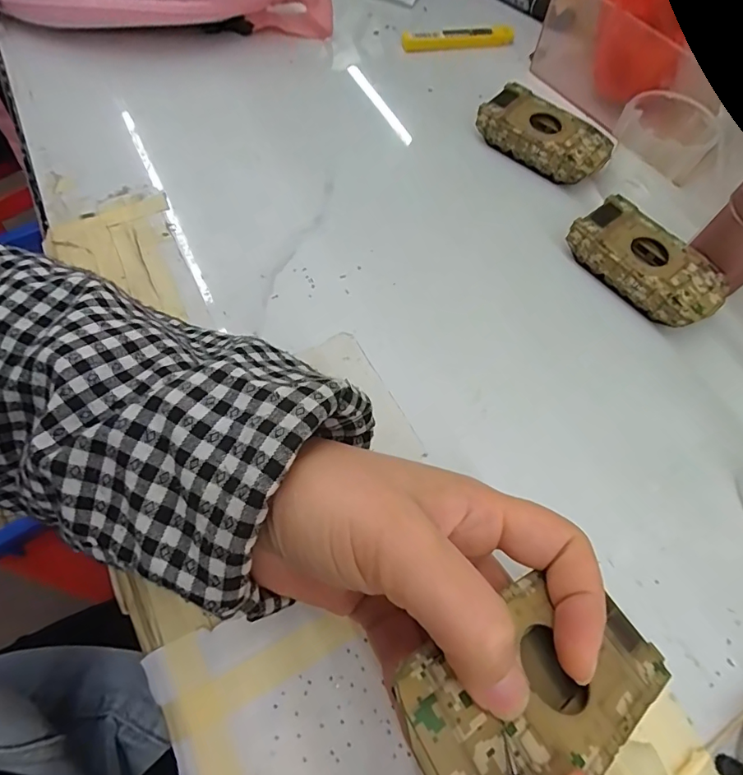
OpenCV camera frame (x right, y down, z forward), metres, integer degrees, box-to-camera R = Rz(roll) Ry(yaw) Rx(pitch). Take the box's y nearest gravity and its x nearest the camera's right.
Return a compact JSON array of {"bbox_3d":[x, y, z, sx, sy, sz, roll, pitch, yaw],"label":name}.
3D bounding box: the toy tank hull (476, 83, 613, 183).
[{"bbox_3d":[0.130,-0.188,0.353,0.094,0.025,0.048,37,68,14],"label":"toy tank hull"}]

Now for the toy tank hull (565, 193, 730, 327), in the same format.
[{"bbox_3d":[0.178,-0.078,0.304,0.050,0.026,0.094,-37,72,-19],"label":"toy tank hull"}]

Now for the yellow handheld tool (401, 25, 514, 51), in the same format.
[{"bbox_3d":[0.080,-0.314,0.417,0.107,0.011,0.019,-12,66,-9],"label":"yellow handheld tool"}]

